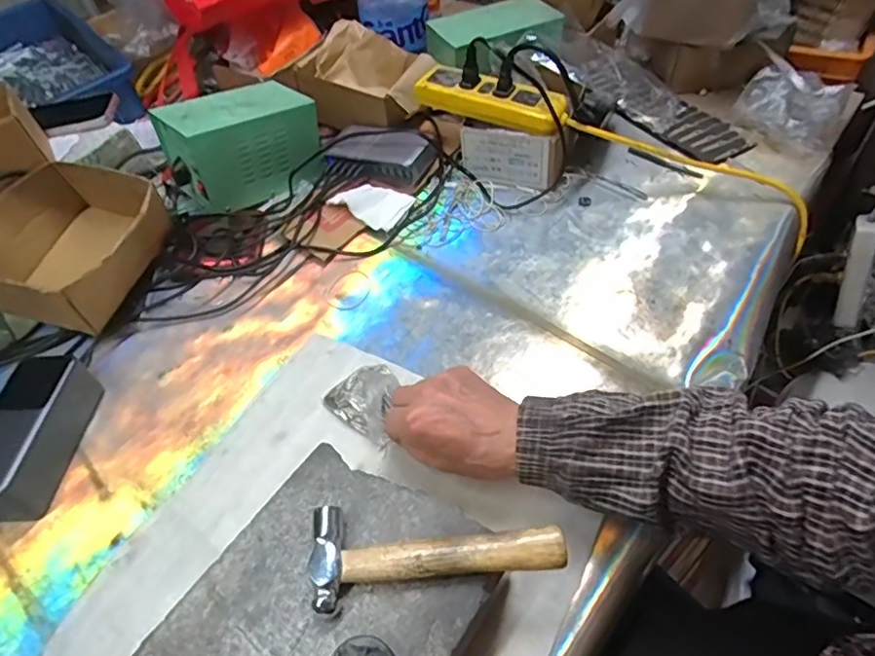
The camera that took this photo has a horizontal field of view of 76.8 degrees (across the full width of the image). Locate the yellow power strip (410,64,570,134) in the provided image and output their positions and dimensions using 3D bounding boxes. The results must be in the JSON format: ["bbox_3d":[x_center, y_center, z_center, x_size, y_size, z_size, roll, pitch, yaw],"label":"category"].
[{"bbox_3d":[0.062,-0.265,0.639,0.177,0.031,0.053,22,57,22],"label":"yellow power strip"}]

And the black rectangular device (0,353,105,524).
[{"bbox_3d":[-0.338,0.090,0.460,0.056,0.056,0.130,-3,49,3],"label":"black rectangular device"}]

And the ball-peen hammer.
[{"bbox_3d":[-0.001,0.130,0.336,0.147,0.021,0.056,-10,51,-2],"label":"ball-peen hammer"}]

